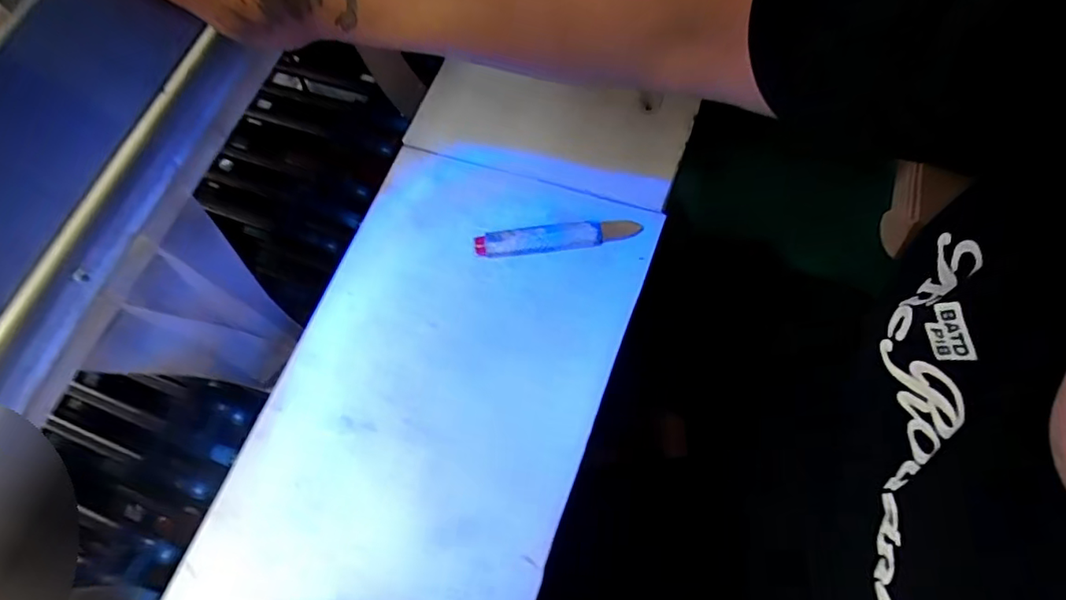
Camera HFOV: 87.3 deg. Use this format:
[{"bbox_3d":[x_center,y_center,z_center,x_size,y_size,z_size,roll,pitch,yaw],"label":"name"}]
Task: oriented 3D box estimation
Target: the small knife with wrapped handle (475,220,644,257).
[{"bbox_3d":[0.024,-0.061,0.554,0.160,0.014,0.026,-4,69,2],"label":"small knife with wrapped handle"}]

